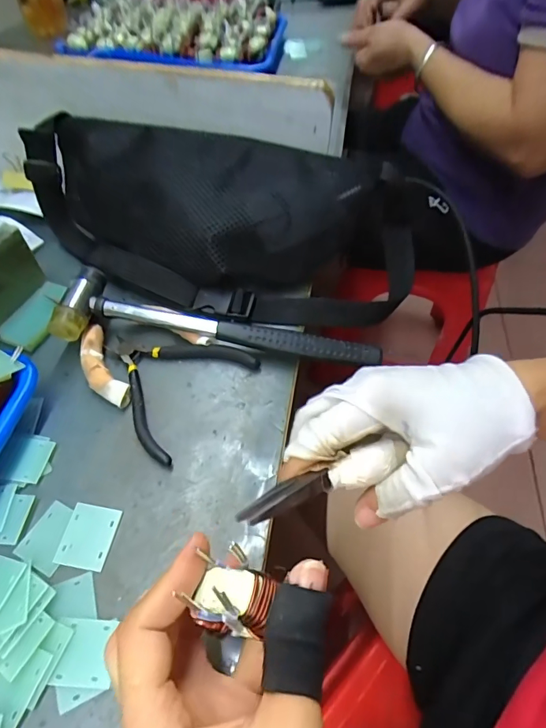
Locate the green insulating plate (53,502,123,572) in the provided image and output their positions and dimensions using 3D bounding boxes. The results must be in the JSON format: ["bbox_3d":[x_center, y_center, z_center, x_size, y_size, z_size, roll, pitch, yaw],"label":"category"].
[{"bbox_3d":[-0.110,0.102,0.255,0.028,0.004,0.035,9,55,4],"label":"green insulating plate"}]

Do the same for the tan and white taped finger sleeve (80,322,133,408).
[{"bbox_3d":[-0.129,0.003,0.322,0.024,0.016,0.074,-25,59,-19],"label":"tan and white taped finger sleeve"}]

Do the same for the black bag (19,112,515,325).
[{"bbox_3d":[-0.041,-0.126,0.375,0.374,0.074,0.162,5,54,2],"label":"black bag"}]

